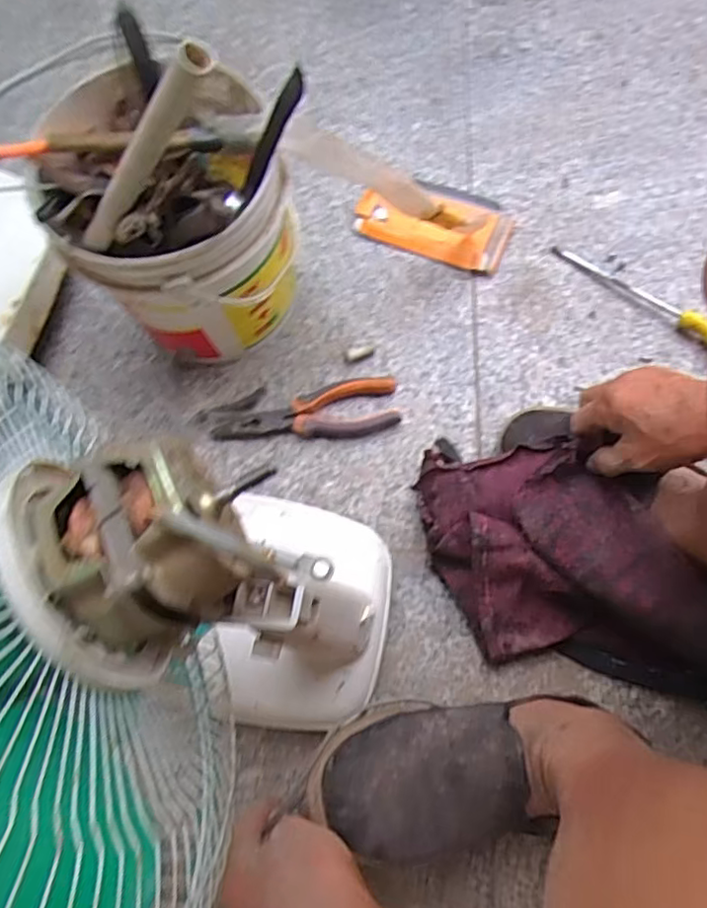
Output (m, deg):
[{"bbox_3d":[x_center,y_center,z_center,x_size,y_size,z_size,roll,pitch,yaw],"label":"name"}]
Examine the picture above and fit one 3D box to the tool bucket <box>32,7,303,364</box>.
[{"bbox_3d":[-0.152,-0.217,0.521,0.185,0.312,0.190,-1,73,4],"label":"tool bucket"}]

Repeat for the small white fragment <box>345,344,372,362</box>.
[{"bbox_3d":[0.005,-0.103,0.627,0.031,0.009,0.013,-19,73,-4],"label":"small white fragment"}]

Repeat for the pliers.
[{"bbox_3d":[-0.046,-0.042,0.600,0.178,0.018,0.056,-6,72,3],"label":"pliers"}]

